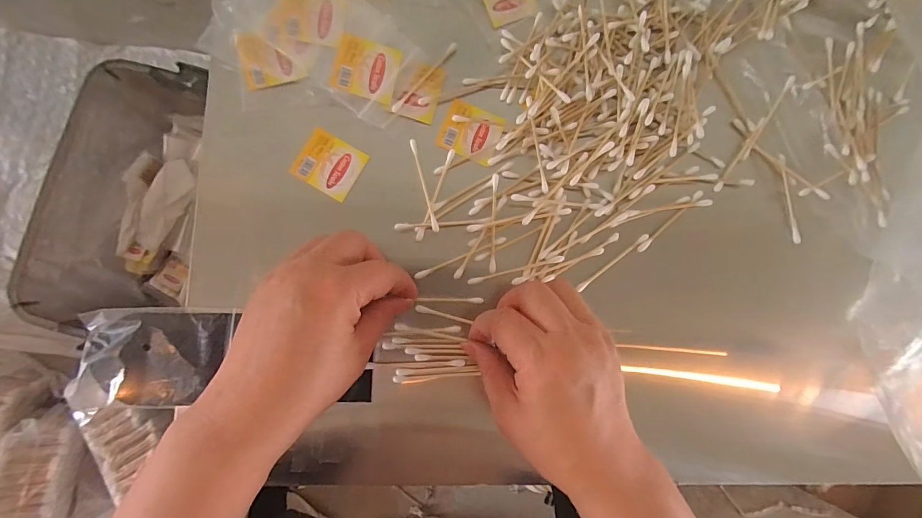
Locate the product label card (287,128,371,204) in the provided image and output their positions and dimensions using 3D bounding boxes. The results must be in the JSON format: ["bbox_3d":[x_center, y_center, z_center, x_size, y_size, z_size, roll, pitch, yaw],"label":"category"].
[{"bbox_3d":[-0.094,-0.068,0.288,0.042,0.004,0.039,30,83,-3],"label":"product label card"}]

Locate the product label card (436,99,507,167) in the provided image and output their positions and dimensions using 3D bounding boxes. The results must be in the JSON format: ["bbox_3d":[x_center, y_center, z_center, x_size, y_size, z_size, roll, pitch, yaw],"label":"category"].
[{"bbox_3d":[0.008,-0.095,0.301,0.042,0.004,0.039,20,84,-5],"label":"product label card"}]

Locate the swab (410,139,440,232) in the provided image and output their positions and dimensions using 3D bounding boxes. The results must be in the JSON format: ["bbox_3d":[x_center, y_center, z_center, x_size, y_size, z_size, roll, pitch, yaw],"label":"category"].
[{"bbox_3d":[-0.026,-0.053,0.288,0.005,0.007,0.070,-14,88,-5],"label":"swab"}]

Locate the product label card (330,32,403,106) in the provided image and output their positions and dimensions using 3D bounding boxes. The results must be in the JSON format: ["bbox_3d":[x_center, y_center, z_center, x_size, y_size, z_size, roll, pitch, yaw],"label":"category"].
[{"bbox_3d":[-0.067,-0.135,0.284,0.043,0.004,0.039,14,91,-11],"label":"product label card"}]

